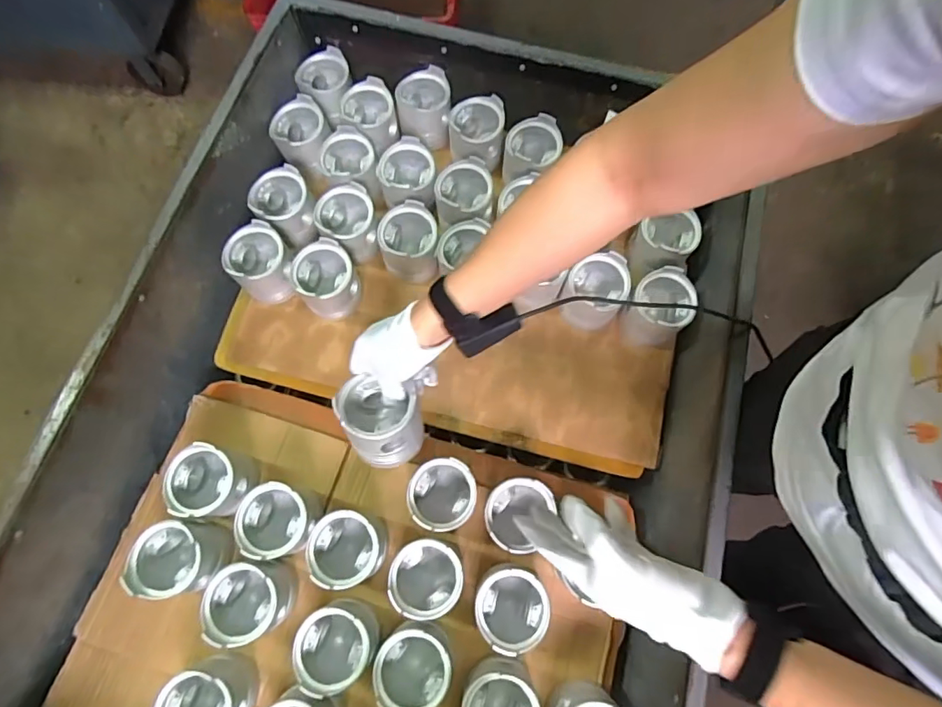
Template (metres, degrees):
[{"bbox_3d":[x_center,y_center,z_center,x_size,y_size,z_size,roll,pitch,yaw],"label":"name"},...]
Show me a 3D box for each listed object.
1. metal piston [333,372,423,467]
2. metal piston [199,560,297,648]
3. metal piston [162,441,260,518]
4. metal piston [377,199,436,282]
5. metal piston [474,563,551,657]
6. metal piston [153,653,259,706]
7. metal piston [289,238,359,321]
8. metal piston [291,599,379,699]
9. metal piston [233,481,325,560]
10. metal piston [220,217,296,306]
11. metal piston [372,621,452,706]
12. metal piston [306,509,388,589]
[{"bbox_3d":[-0.097,0.075,0.558,0.084,0.090,0.078,-11,40,-4],"label":"metal piston"},{"bbox_3d":[-0.266,0.297,0.611,0.087,0.074,0.086,0,71,-1],"label":"metal piston"},{"bbox_3d":[-0.330,0.166,0.653,0.085,0.084,0.087,0,71,-1],"label":"metal piston"},{"bbox_3d":[-0.090,-0.163,0.755,0.084,0.085,0.090,-1,71,-1],"label":"metal piston"},{"bbox_3d":[0.048,0.305,0.615,0.082,0.092,0.081,0,71,-1],"label":"metal piston"},{"bbox_3d":[-0.298,0.395,0.567,0.082,0.080,0.083,0,71,-1],"label":"metal piston"},{"bbox_3d":[-0.204,-0.102,0.727,0.080,0.084,0.077,0,71,-1],"label":"metal piston"},{"bbox_3d":[-0.154,0.341,0.592,0.086,0.074,0.084,0,71,-1],"label":"metal piston"},{"bbox_3d":[-0.239,0.211,0.641,0.086,0.082,0.086,5,71,1],"label":"metal piston"},{"bbox_3d":[-0.304,-0.129,0.737,0.080,0.089,0.079,0,71,-1],"label":"metal piston"},{"bbox_3d":[-0.065,0.356,0.583,0.081,0.070,0.087,4,71,1],"label":"metal piston"},{"bbox_3d":[-0.150,0.241,0.630,0.088,0.080,0.086,0,71,-1],"label":"metal piston"}]

